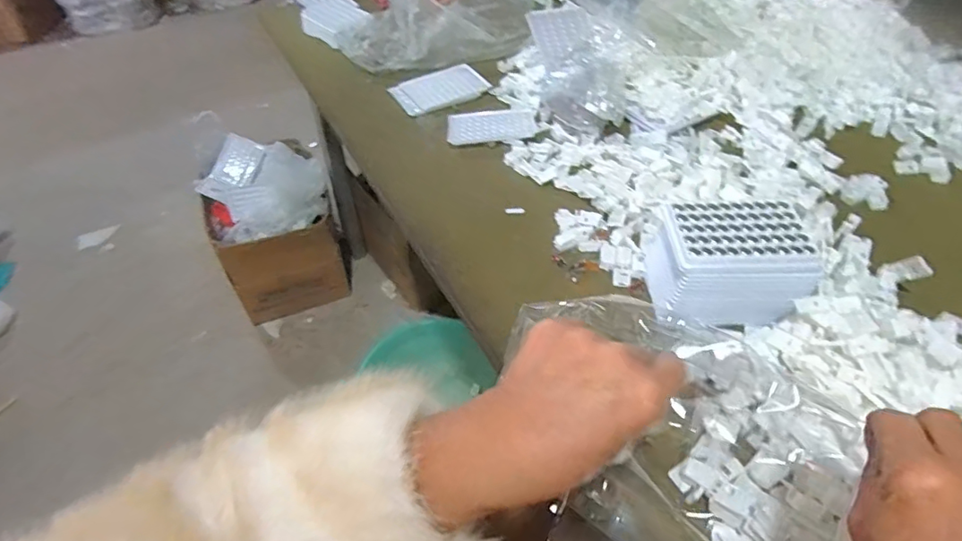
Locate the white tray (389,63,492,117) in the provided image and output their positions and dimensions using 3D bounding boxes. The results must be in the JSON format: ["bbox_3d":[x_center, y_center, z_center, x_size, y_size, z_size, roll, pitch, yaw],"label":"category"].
[{"bbox_3d":[-0.070,-0.304,0.894,0.153,0.016,0.091,-24,50,-20],"label":"white tray"}]

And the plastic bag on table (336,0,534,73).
[{"bbox_3d":[-0.074,-0.462,0.974,0.367,0.087,0.169,-10,47,-8],"label":"plastic bag on table"}]

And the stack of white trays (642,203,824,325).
[{"bbox_3d":[0.248,-0.007,0.544,0.143,0.085,0.111,1,46,2],"label":"stack of white trays"}]

